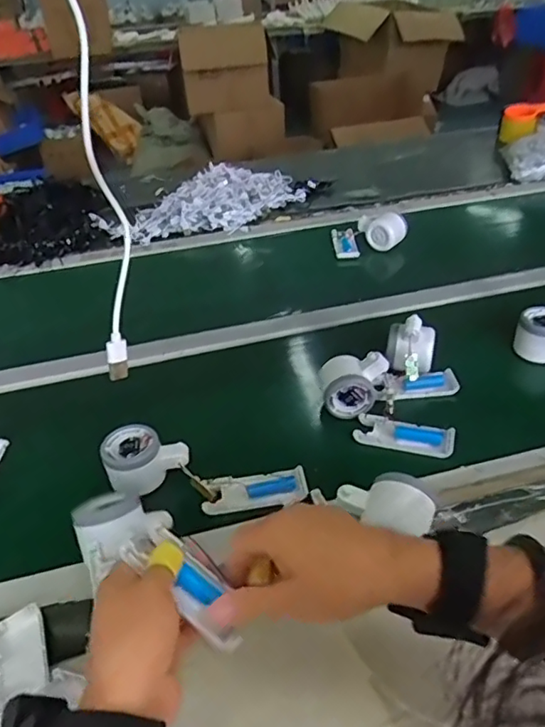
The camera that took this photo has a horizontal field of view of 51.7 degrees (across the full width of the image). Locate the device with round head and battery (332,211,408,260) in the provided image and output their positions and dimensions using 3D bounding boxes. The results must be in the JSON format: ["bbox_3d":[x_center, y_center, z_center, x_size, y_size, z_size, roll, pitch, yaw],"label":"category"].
[{"bbox_3d":[0.174,-0.242,1.013,0.126,0.058,0.087,-3,37,2],"label":"device with round head and battery"}]

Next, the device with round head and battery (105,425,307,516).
[{"bbox_3d":[-0.070,0.111,0.569,0.204,0.047,0.060,5,38,12],"label":"device with round head and battery"}]

